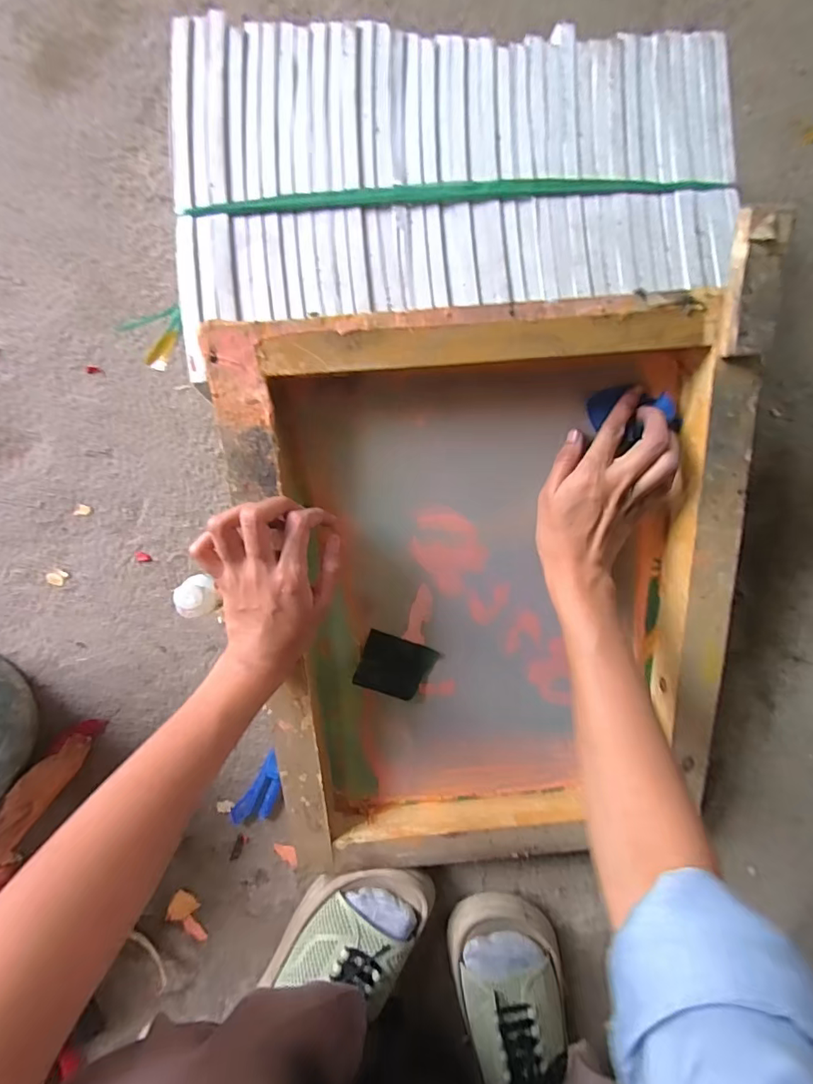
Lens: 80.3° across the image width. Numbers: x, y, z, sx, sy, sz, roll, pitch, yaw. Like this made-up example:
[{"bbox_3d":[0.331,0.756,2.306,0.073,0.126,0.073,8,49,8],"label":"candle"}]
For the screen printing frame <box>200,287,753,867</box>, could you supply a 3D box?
[{"bbox_3d":[0.075,0.061,0.398,0.369,0.062,0.460,-3,108,3],"label":"screen printing frame"}]

